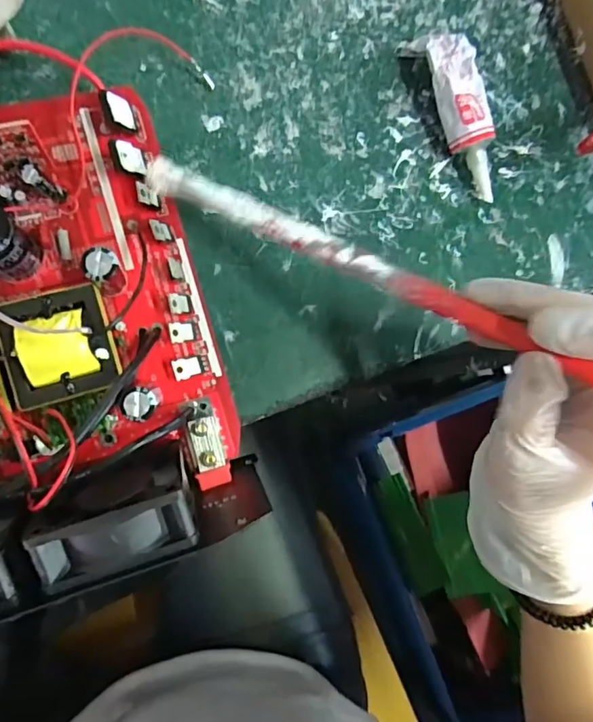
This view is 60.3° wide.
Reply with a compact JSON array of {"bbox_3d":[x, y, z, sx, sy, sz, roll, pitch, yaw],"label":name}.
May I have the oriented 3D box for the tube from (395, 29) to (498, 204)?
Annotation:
[{"bbox_3d":[0.090,-0.136,0.281,0.027,0.025,0.095,-24,93,-9],"label":"tube"}]

